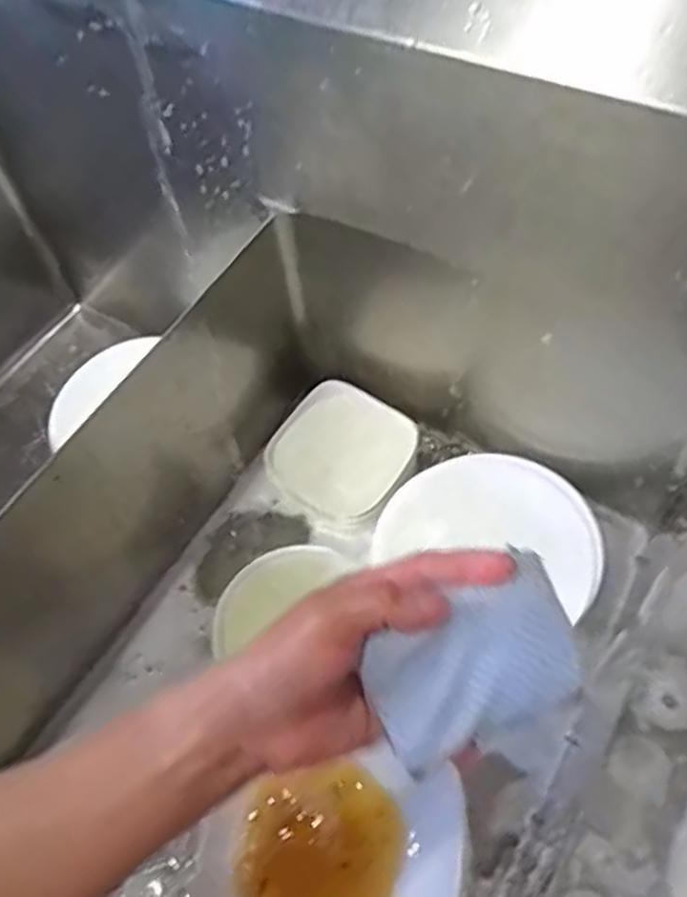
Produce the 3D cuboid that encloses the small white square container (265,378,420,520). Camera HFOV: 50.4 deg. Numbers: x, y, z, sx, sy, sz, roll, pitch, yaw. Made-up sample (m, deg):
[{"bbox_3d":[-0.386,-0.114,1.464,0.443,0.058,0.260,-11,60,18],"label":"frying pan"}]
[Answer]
[{"bbox_3d":[-0.005,0.004,0.851,0.146,0.050,0.156,34,67,22],"label":"small white square container"}]

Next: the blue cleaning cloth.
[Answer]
[{"bbox_3d":[0.061,0.098,0.336,0.099,0.037,0.063,-24,60,-10],"label":"blue cleaning cloth"}]

